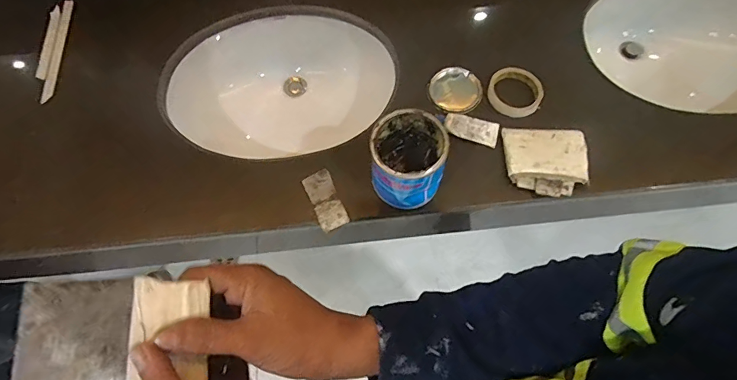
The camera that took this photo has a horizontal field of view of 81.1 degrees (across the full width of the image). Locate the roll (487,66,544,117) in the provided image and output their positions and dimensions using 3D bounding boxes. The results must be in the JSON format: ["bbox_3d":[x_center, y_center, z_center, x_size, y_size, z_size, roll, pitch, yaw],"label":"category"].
[{"bbox_3d":[0.254,-0.170,0.750,0.091,0.026,0.085,-1,68,2],"label":"roll"}]

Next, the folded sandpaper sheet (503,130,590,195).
[{"bbox_3d":[0.287,-0.049,0.694,0.126,0.015,0.112,4,68,4],"label":"folded sandpaper sheet"}]

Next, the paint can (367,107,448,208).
[{"bbox_3d":[0.058,-0.044,0.645,0.101,0.121,0.106,-1,68,2],"label":"paint can"}]

